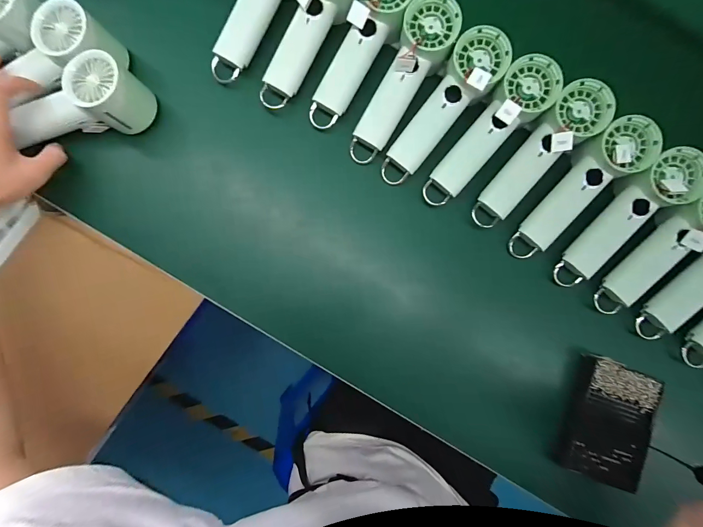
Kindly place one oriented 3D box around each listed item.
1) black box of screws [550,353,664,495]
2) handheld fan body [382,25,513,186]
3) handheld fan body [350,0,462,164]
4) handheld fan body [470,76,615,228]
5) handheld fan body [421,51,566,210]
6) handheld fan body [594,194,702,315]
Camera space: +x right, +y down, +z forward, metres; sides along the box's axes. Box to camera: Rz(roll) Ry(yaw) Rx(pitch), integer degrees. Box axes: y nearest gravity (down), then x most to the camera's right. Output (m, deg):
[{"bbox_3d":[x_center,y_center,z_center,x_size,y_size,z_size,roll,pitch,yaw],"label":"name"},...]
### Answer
[{"bbox_3d":[0.312,0.189,0.389,0.091,0.033,0.138,15,87,-2],"label":"black box of screws"},{"bbox_3d":[0.109,-0.184,0.393,0.065,0.042,0.204,39,103,0],"label":"handheld fan body"},{"bbox_3d":[0.061,-0.218,0.399,0.062,0.058,0.197,31,101,-1],"label":"handheld fan body"},{"bbox_3d":[0.226,-0.127,0.397,0.064,0.045,0.202,41,103,0],"label":"handheld fan body"},{"bbox_3d":[0.164,-0.155,0.394,0.065,0.045,0.202,42,102,0],"label":"handheld fan body"},{"bbox_3d":[0.381,-0.013,0.390,0.058,0.051,0.197,41,106,0],"label":"handheld fan body"}]

